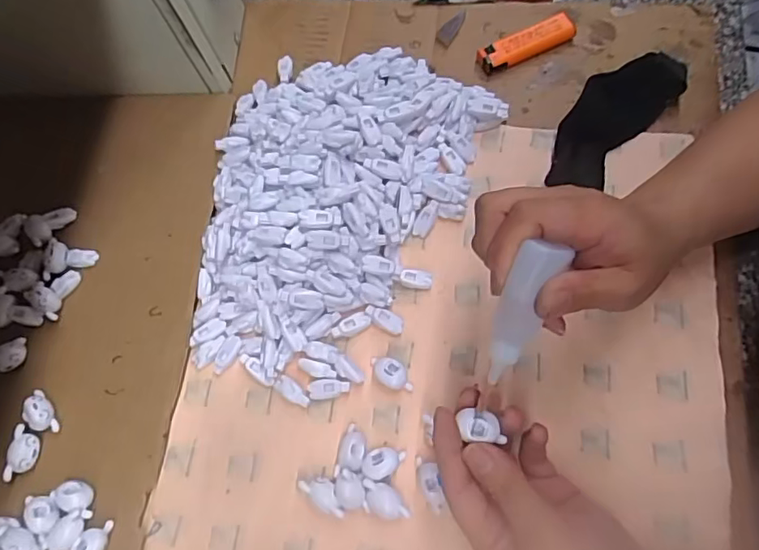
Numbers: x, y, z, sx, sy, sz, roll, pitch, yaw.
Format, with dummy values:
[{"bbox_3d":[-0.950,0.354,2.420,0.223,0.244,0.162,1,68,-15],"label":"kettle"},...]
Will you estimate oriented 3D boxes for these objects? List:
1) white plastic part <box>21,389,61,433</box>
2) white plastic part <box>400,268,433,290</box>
[{"bbox_3d":[-0.232,0.093,0.381,0.017,0.010,0.033,-31,71,-5],"label":"white plastic part"},{"bbox_3d":[0.027,0.003,0.407,0.023,0.008,0.013,3,71,7],"label":"white plastic part"}]

